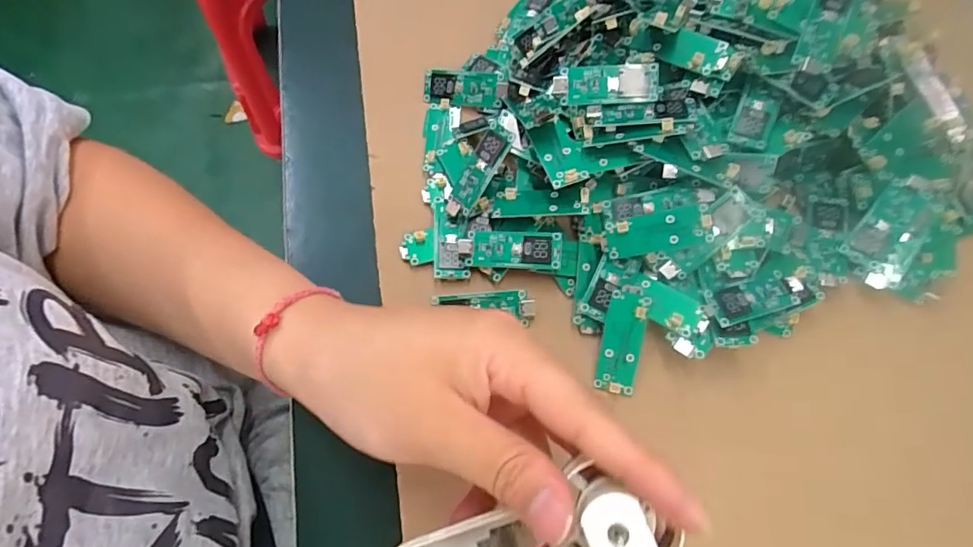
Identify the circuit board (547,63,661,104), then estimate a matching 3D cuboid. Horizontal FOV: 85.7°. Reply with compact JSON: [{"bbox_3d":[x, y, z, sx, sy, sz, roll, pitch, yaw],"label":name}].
[{"bbox_3d":[0.059,-0.094,0.262,0.052,0.004,0.019,0,92,8],"label":"circuit board"}]

